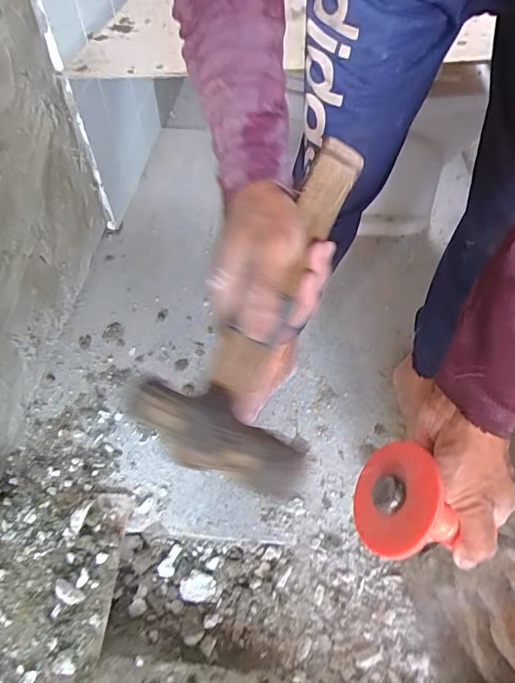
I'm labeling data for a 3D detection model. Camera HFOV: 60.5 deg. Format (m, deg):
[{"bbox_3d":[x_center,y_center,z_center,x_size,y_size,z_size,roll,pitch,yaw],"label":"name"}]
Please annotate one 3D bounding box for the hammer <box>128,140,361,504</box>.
[{"bbox_3d":[0.024,-0.049,0.310,0.095,0.032,0.297,18,60,11],"label":"hammer"}]

